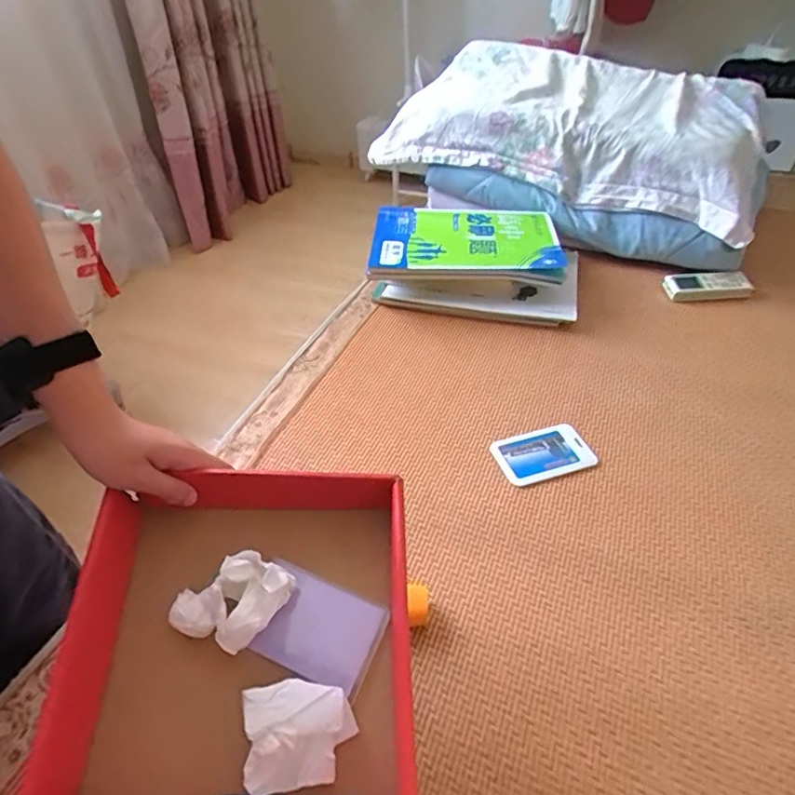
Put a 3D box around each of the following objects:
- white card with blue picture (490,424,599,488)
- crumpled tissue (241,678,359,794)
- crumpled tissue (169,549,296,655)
[{"bbox_3d":[0.170,0.065,0.616,0.110,0.006,0.067,-14,45,-14],"label":"white card with blue picture"},{"bbox_3d":[-0.062,0.213,0.337,0.066,0.025,0.055,-9,43,-7],"label":"crumpled tissue"},{"bbox_3d":[-0.117,0.138,0.371,0.065,0.030,0.063,19,46,21],"label":"crumpled tissue"}]

